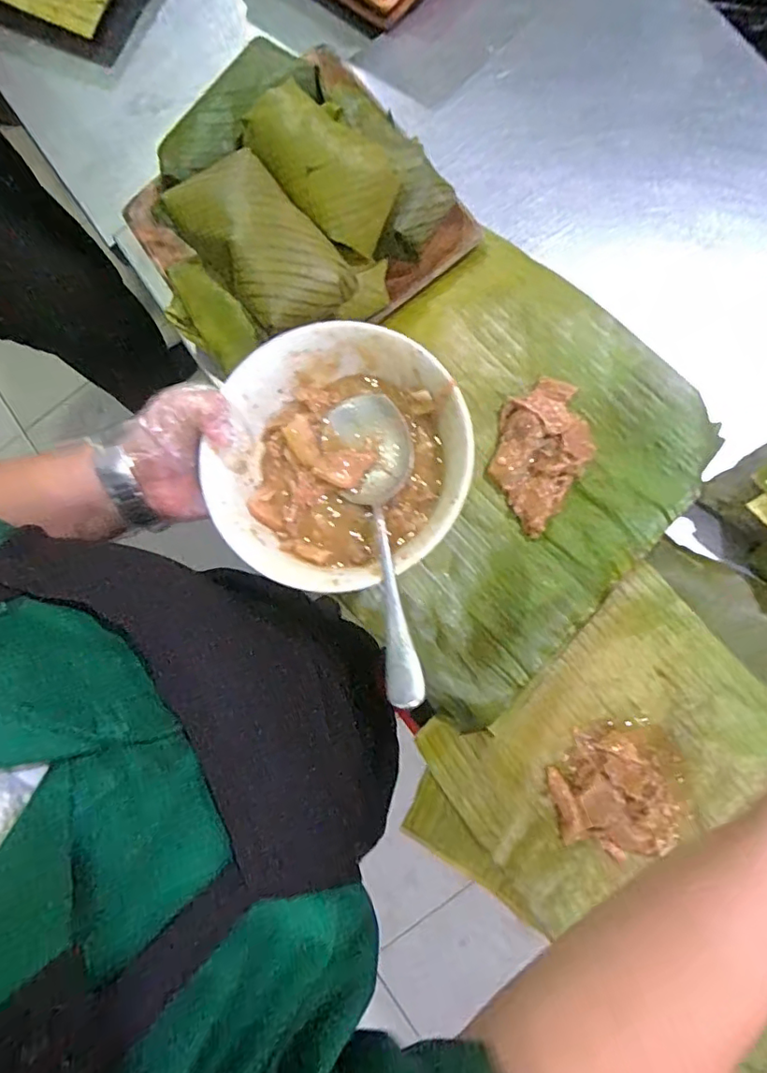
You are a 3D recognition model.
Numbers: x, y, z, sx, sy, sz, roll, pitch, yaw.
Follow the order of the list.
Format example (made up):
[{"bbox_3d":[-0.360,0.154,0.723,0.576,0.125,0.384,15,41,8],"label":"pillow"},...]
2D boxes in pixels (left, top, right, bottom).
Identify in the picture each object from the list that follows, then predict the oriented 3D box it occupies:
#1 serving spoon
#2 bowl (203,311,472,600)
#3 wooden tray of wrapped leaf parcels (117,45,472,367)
[{"bbox_3d":[0.002,-0.003,0.334,0.048,0.028,0.211,-8,57,-2],"label":"serving spoon"},{"bbox_3d":[-0.033,-0.050,0.359,0.162,0.063,0.165,0,80,-1],"label":"bowl"},{"bbox_3d":[-0.087,-0.291,0.455,0.249,0.087,0.239,-36,81,0],"label":"wooden tray of wrapped leaf parcels"}]

